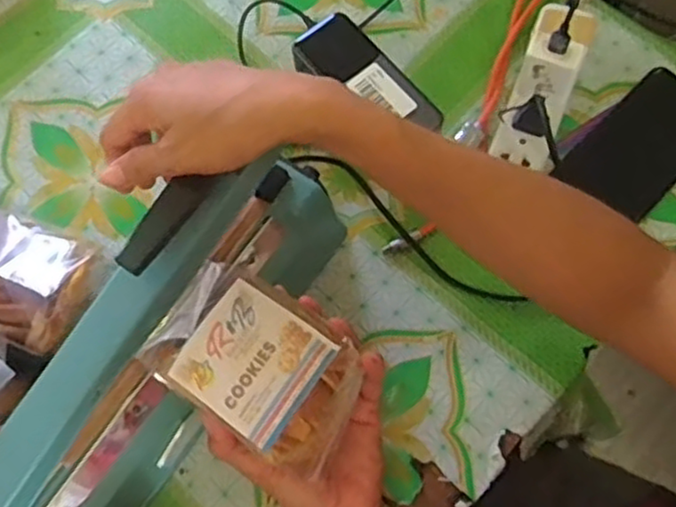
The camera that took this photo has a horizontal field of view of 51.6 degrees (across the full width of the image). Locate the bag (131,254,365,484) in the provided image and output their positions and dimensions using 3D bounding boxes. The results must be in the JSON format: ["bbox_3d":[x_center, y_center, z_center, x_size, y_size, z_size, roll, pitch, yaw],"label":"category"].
[{"bbox_3d":[-0.044,0.066,0.410,0.094,0.048,0.076,33,74,10],"label":"bag"}]

